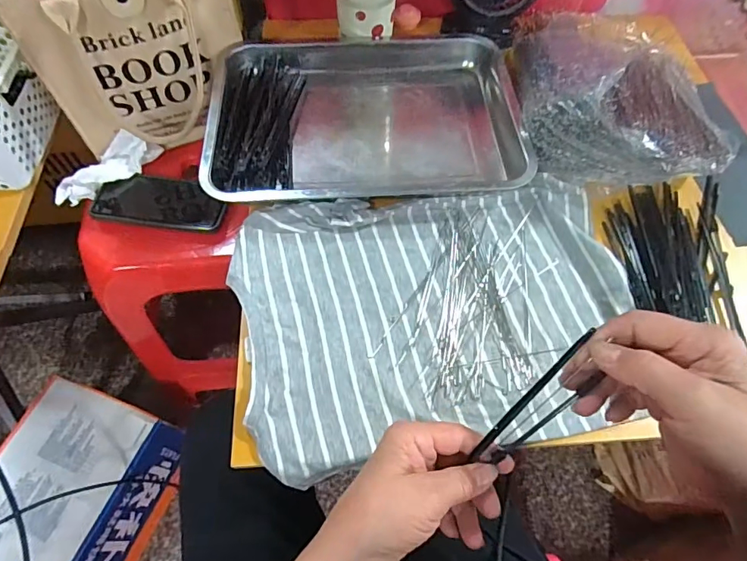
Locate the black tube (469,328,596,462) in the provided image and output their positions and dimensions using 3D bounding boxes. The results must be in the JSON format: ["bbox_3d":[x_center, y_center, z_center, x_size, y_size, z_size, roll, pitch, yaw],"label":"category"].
[{"bbox_3d":[0.101,0.075,0.304,0.007,0.006,0.117,42,108,19],"label":"black tube"}]

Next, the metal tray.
[{"bbox_3d":[-0.008,-0.201,0.548,0.342,0.040,0.265,0,62,-1],"label":"metal tray"}]

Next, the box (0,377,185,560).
[{"bbox_3d":[-0.487,0.369,0.754,0.208,0.201,0.331,20,63,9],"label":"box"}]

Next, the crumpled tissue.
[{"bbox_3d":[-0.342,-0.145,0.600,0.140,0.039,0.055,-37,69,-19],"label":"crumpled tissue"}]

